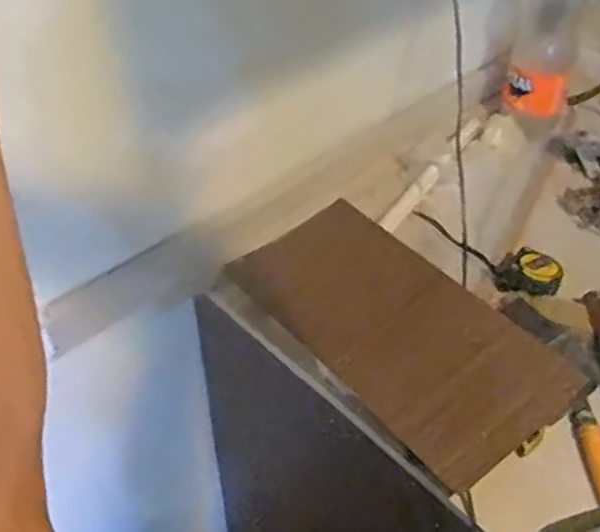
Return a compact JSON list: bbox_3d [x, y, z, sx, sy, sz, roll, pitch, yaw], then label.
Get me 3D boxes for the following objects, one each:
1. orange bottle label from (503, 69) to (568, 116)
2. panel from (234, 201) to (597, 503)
[{"bbox_3d":[0.368,-0.269,1.136,0.097,0.055,0.046,8,45,9],"label":"orange bottle label"},{"bbox_3d":[0.121,0.069,0.840,0.214,0.020,0.358,-33,65,-32],"label":"panel"}]

